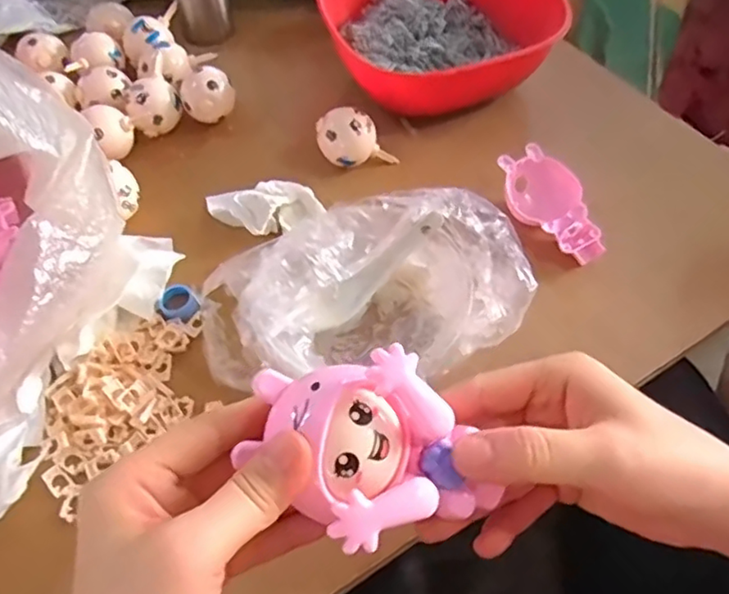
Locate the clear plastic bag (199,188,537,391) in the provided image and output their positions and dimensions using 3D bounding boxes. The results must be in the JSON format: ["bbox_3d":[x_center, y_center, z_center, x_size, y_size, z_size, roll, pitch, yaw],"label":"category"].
[{"bbox_3d":[-0.002,-0.004,0.425,0.218,0.061,0.138,-10,56,-4],"label":"clear plastic bag"}]

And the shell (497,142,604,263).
[{"bbox_3d":[0.146,-0.070,0.484,0.051,0.026,0.102,-27,73,-15],"label":"shell"}]

